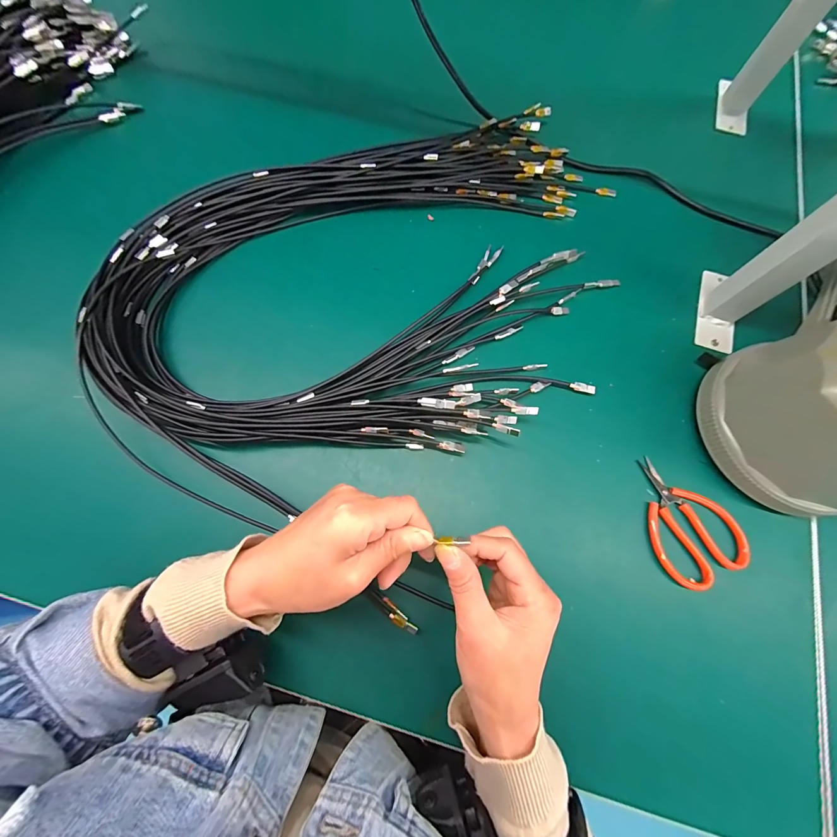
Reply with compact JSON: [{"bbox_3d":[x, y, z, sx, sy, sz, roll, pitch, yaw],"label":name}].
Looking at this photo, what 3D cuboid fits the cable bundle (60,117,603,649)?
[{"bbox_3d":[-0.035,-0.170,0.386,0.466,0.040,0.549,30,75,8],"label":"cable bundle"}]

